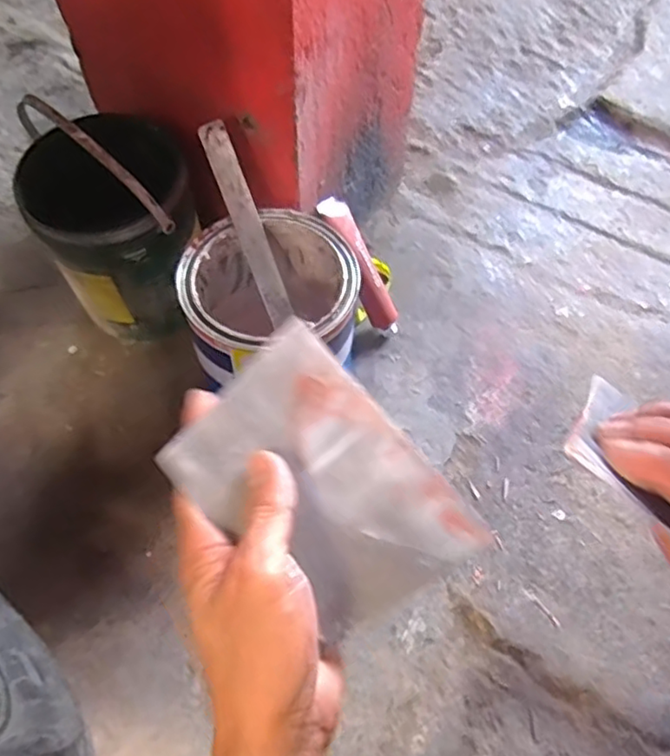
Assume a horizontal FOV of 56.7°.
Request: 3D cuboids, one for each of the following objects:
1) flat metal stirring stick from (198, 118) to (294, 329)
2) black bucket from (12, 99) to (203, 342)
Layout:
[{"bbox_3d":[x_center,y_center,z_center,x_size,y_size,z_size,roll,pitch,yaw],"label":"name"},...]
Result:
[{"bbox_3d":[-0.083,-0.144,0.605,0.026,0.199,0.007,-18,24,4],"label":"flat metal stirring stick"},{"bbox_3d":[-0.239,-0.178,0.685,0.163,0.273,0.168,-18,62,-10],"label":"black bucket"}]

